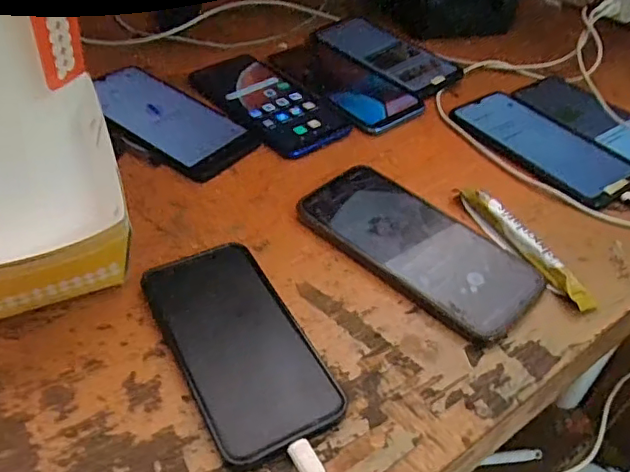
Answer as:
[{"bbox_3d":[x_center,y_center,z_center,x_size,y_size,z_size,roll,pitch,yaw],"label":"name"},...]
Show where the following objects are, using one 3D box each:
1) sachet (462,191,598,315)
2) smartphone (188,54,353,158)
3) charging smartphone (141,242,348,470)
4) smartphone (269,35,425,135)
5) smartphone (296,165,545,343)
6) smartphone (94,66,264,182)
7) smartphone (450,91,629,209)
[{"bbox_3d":[0.149,0.004,0.406,0.020,0.013,0.123,-22,52,-26],"label":"sachet"},{"bbox_3d":[-0.047,-0.127,0.531,0.078,0.014,0.171,-27,54,-29],"label":"smartphone"},{"bbox_3d":[-0.044,0.062,0.333,0.073,0.012,0.137,-20,51,-24],"label":"charging smartphone"},{"bbox_3d":[0.026,-0.156,0.567,0.072,0.013,0.175,-25,53,-27],"label":"smartphone"},{"bbox_3d":[0.072,0.003,0.404,0.077,0.010,0.170,-33,57,-33],"label":"smartphone"},{"bbox_3d":[-0.135,-0.106,0.506,0.177,0.008,0.079,34,51,25],"label":"smartphone"},{"bbox_3d":[0.200,-0.084,0.498,0.082,0.013,0.159,-28,55,-30],"label":"smartphone"}]

